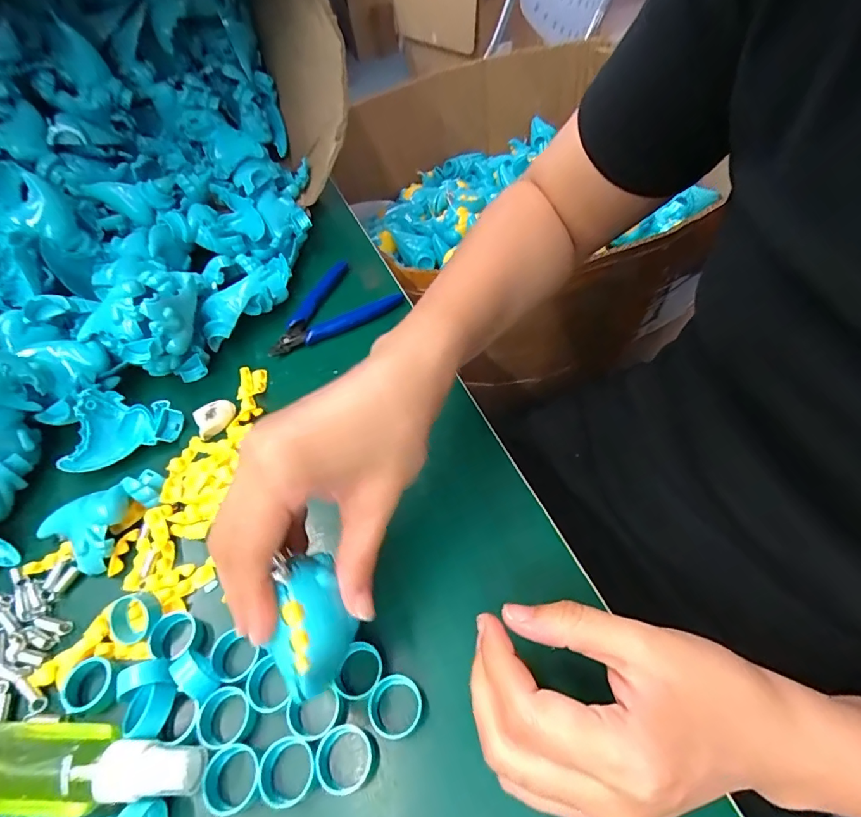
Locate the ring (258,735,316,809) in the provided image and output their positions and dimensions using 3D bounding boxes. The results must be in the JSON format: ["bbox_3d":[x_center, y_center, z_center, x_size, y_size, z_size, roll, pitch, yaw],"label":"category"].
[{"bbox_3d":[-0.065,0.166,0.216,0.025,0.011,0.025,-4,53,5],"label":"ring"}]

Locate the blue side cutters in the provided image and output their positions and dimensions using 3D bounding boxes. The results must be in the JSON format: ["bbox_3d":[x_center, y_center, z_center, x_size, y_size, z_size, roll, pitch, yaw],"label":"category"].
[{"bbox_3d":[-0.092,-0.092,0.413,0.116,0.012,0.071,-30,55,-14],"label":"blue side cutters"}]

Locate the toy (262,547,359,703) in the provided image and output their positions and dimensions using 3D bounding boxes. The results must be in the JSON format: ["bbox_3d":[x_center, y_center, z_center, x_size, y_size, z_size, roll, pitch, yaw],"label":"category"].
[{"bbox_3d":[-0.052,0.090,0.200,0.033,0.020,0.054,-22,55,-15],"label":"toy"}]

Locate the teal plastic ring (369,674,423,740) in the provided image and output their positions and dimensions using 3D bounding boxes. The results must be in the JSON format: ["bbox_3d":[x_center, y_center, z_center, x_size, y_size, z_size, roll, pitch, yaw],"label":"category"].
[{"bbox_3d":[-0.017,0.147,0.231,0.026,0.018,0.025,-4,53,5],"label":"teal plastic ring"}]

